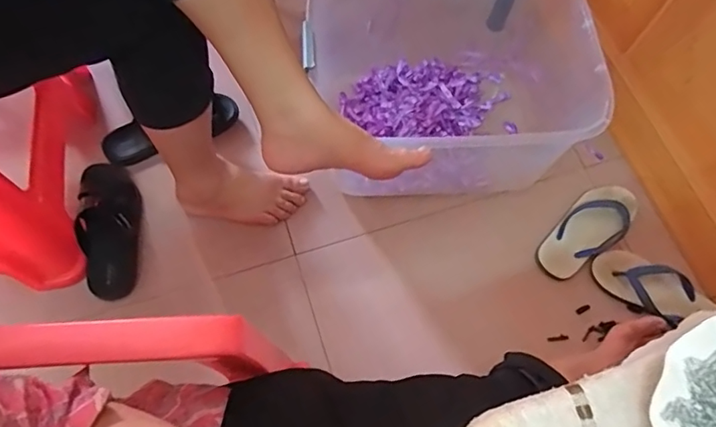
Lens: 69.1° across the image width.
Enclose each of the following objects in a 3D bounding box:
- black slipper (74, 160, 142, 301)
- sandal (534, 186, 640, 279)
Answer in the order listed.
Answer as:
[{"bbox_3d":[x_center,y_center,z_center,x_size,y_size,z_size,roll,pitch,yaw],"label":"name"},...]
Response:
[{"bbox_3d":[-0.438,0.027,0.923,0.100,0.059,0.245,-5,80,-5],"label":"black slipper"},{"bbox_3d":[0.436,0.029,0.973,0.101,0.034,0.229,42,72,14],"label":"sandal"}]

